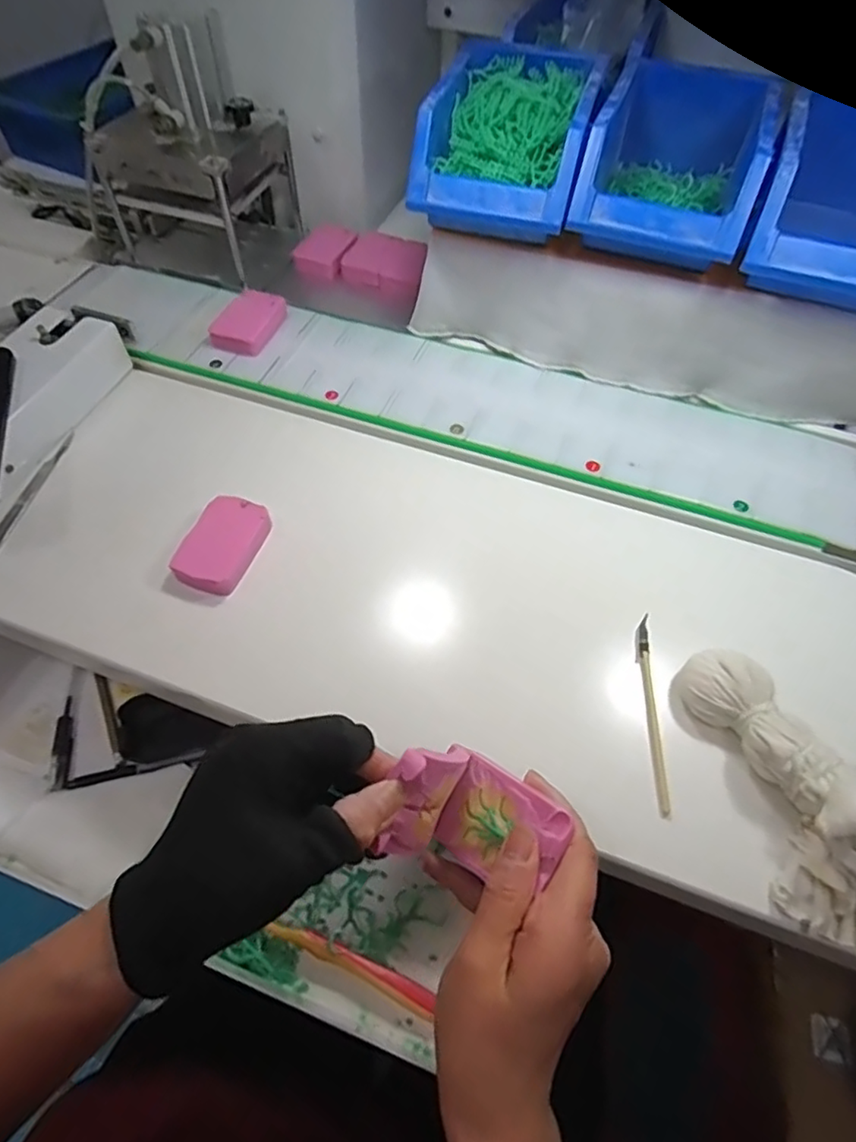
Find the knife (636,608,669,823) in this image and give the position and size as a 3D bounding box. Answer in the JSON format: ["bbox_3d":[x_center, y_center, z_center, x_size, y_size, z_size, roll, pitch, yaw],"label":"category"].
[{"bbox_3d":[0.140,0.084,0.374,0.008,0.007,0.128,6,57,3],"label":"knife"}]

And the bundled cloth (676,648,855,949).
[{"bbox_3d":[0.200,0.113,0.328,0.062,0.047,0.161,-10,57,-8],"label":"bundled cloth"}]

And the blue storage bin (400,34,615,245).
[{"bbox_3d":[0.068,-0.354,0.489,0.124,0.070,0.187,14,57,8],"label":"blue storage bin"}]

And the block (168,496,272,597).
[{"bbox_3d":[-0.146,-0.019,0.424,0.047,0.015,0.073,15,58,8],"label":"block"}]

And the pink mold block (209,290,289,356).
[{"bbox_3d":[-0.166,-0.232,0.559,0.049,0.021,0.075,21,59,12],"label":"pink mold block"}]

